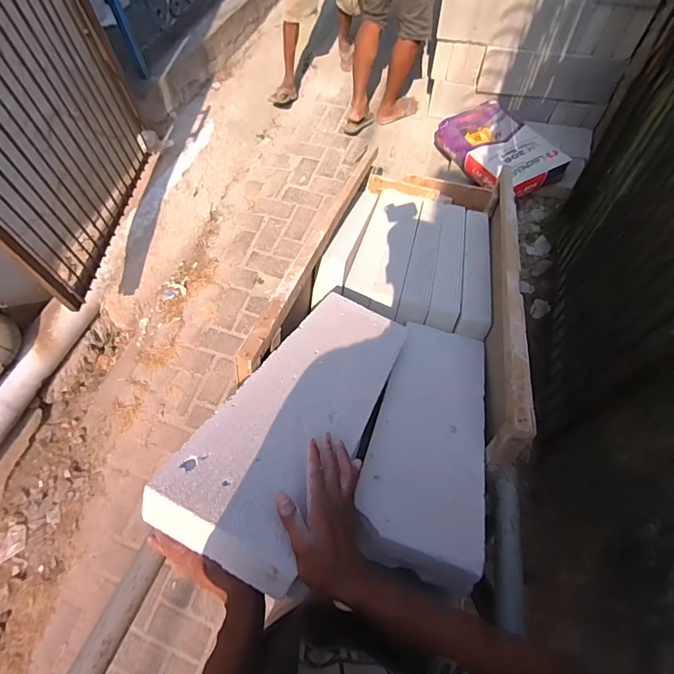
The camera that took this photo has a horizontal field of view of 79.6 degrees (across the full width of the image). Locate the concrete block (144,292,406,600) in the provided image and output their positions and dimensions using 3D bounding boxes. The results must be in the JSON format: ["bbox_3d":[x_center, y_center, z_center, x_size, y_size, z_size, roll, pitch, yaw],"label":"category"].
[{"bbox_3d":[-0.034,0.099,0.682,0.198,0.072,0.580,23,35,13],"label":"concrete block"}]

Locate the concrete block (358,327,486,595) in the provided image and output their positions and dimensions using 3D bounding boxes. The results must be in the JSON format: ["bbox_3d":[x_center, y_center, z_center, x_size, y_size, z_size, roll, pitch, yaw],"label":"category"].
[{"bbox_3d":[0.182,0.149,0.773,0.195,0.078,0.564,15,39,10],"label":"concrete block"}]

